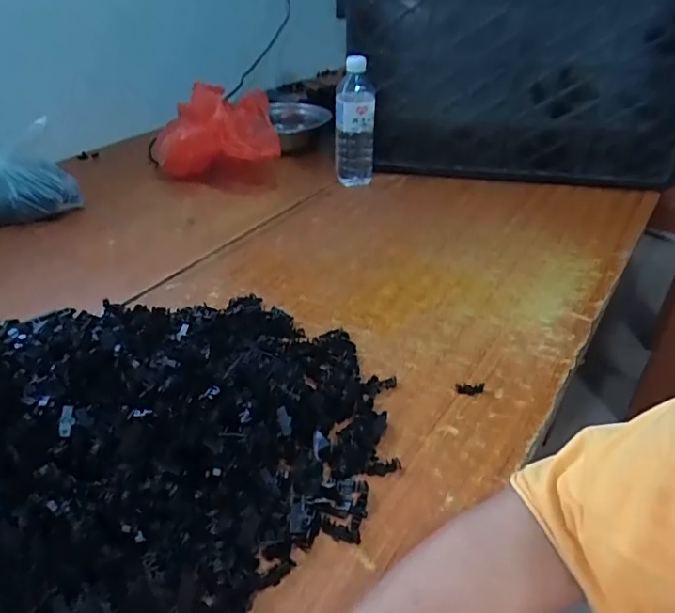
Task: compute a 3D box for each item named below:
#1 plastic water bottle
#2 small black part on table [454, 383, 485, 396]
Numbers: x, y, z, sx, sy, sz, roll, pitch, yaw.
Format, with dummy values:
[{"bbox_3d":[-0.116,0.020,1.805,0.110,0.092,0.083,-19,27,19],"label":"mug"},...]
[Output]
[{"bbox_3d":[0.031,-0.330,0.969,0.071,0.198,0.067,-4,35,-3],"label":"plastic water bottle"},{"bbox_3d":[0.139,0.085,0.563,0.033,0.006,0.014,-7,36,-8],"label":"small black part on table"}]

